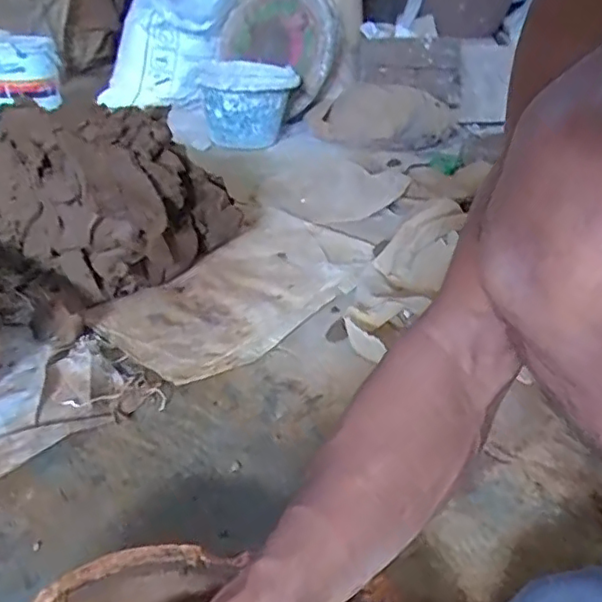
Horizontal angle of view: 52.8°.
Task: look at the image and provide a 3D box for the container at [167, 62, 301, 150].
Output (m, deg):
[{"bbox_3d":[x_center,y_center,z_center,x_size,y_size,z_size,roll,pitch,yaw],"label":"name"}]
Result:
[{"bbox_3d":[-0.155,-0.478,1.467,0.272,0.158,0.251,11,32,11],"label":"container"}]

